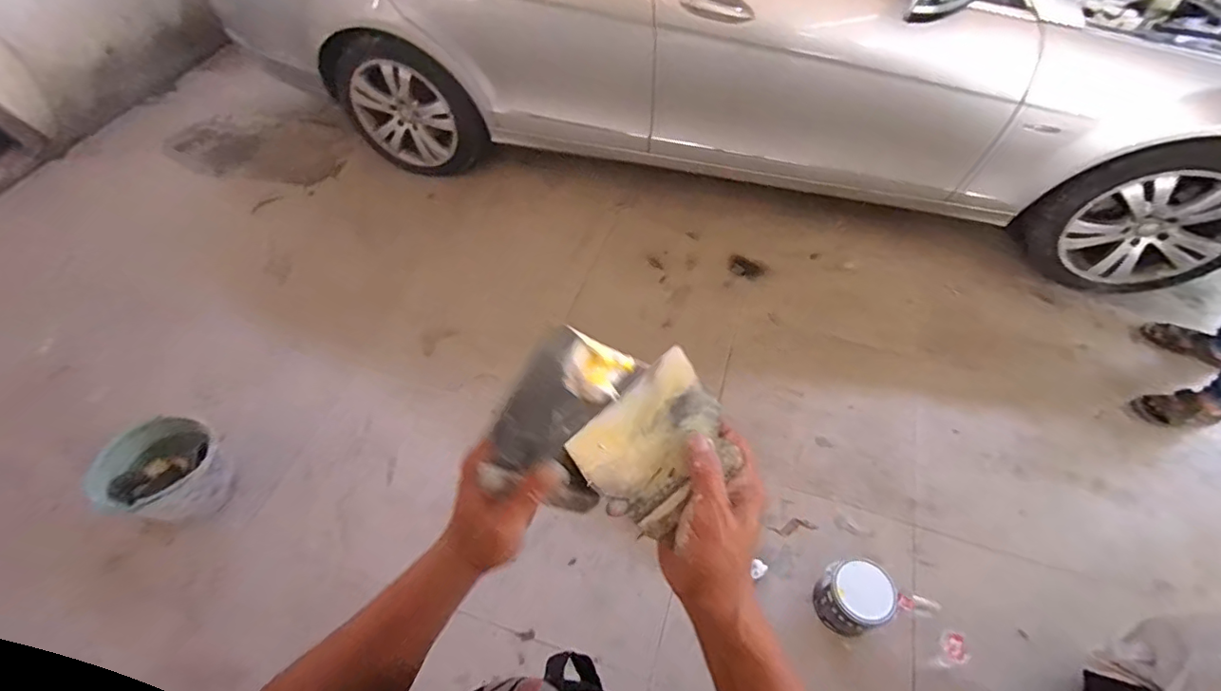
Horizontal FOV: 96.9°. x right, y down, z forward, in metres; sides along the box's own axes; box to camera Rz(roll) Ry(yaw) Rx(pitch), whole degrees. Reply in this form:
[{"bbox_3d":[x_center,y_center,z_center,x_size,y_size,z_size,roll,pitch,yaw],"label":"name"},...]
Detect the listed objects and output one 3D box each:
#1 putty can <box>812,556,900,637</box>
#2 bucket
[{"bbox_3d":[0.603,0.610,1.334,0.181,0.162,0.157,-21,56,-13],"label":"putty can"},{"bbox_3d":[-1.193,0.341,1.470,0.268,0.175,0.251,9,55,8],"label":"bucket"}]

